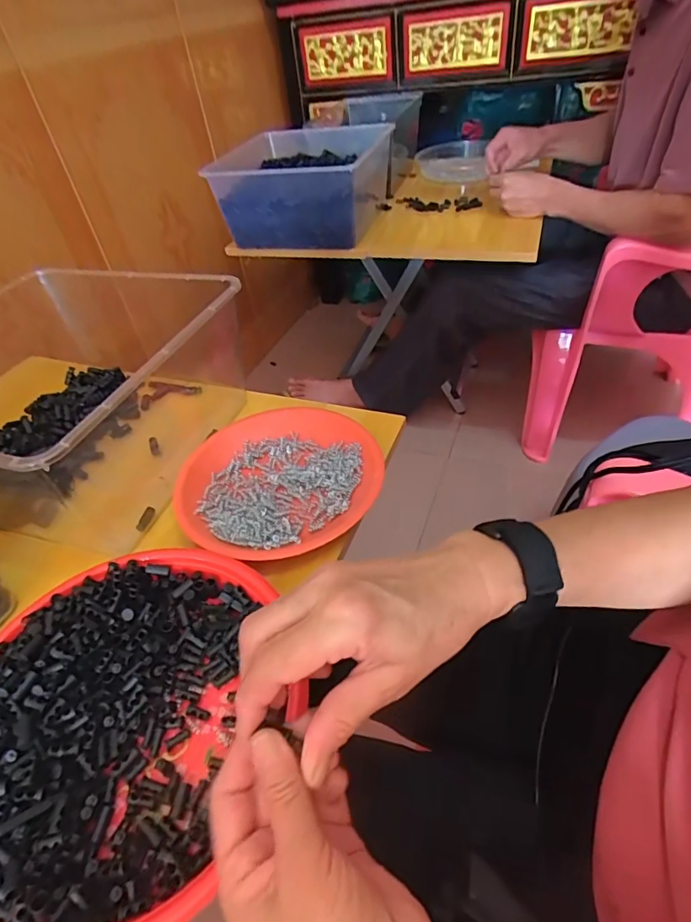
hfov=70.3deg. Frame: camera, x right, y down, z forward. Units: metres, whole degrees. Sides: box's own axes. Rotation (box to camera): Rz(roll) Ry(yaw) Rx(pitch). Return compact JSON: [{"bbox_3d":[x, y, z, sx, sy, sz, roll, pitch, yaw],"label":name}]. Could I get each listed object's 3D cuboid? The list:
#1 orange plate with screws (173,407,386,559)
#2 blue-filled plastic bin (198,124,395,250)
[{"bbox_3d":[-0.062,0.017,0.475,0.191,0.023,0.178,-4,44,4],"label":"orange plate with screws"},{"bbox_3d":[-0.097,-0.534,0.971,0.327,0.150,0.317,8,46,16],"label":"blue-filled plastic bin"}]

